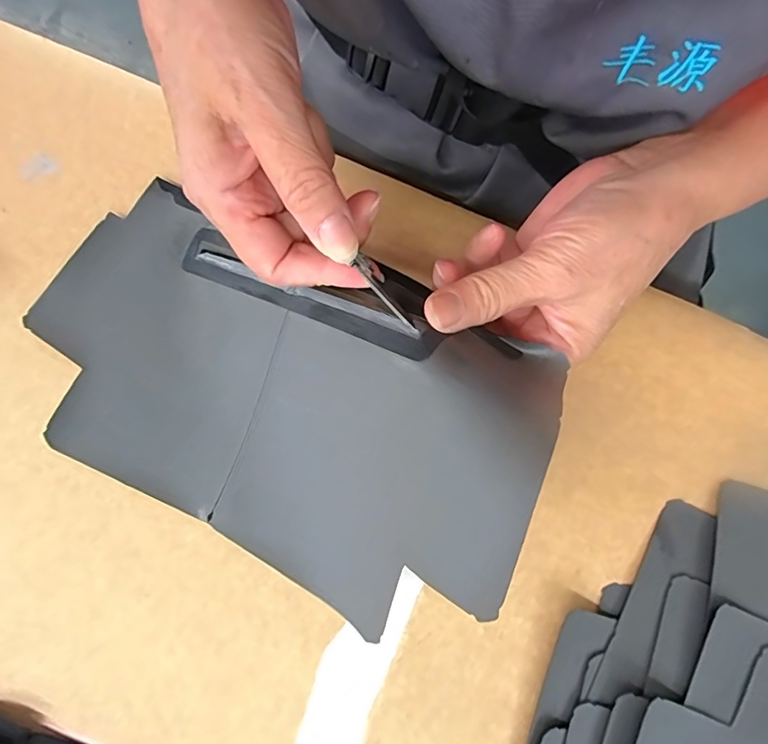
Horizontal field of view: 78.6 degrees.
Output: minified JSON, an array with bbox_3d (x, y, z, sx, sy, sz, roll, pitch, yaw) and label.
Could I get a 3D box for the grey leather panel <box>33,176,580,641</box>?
[{"bbox_3d":[-0.062,0.006,0.233,0.275,0.048,0.146,20,78,26],"label":"grey leather panel"}]

